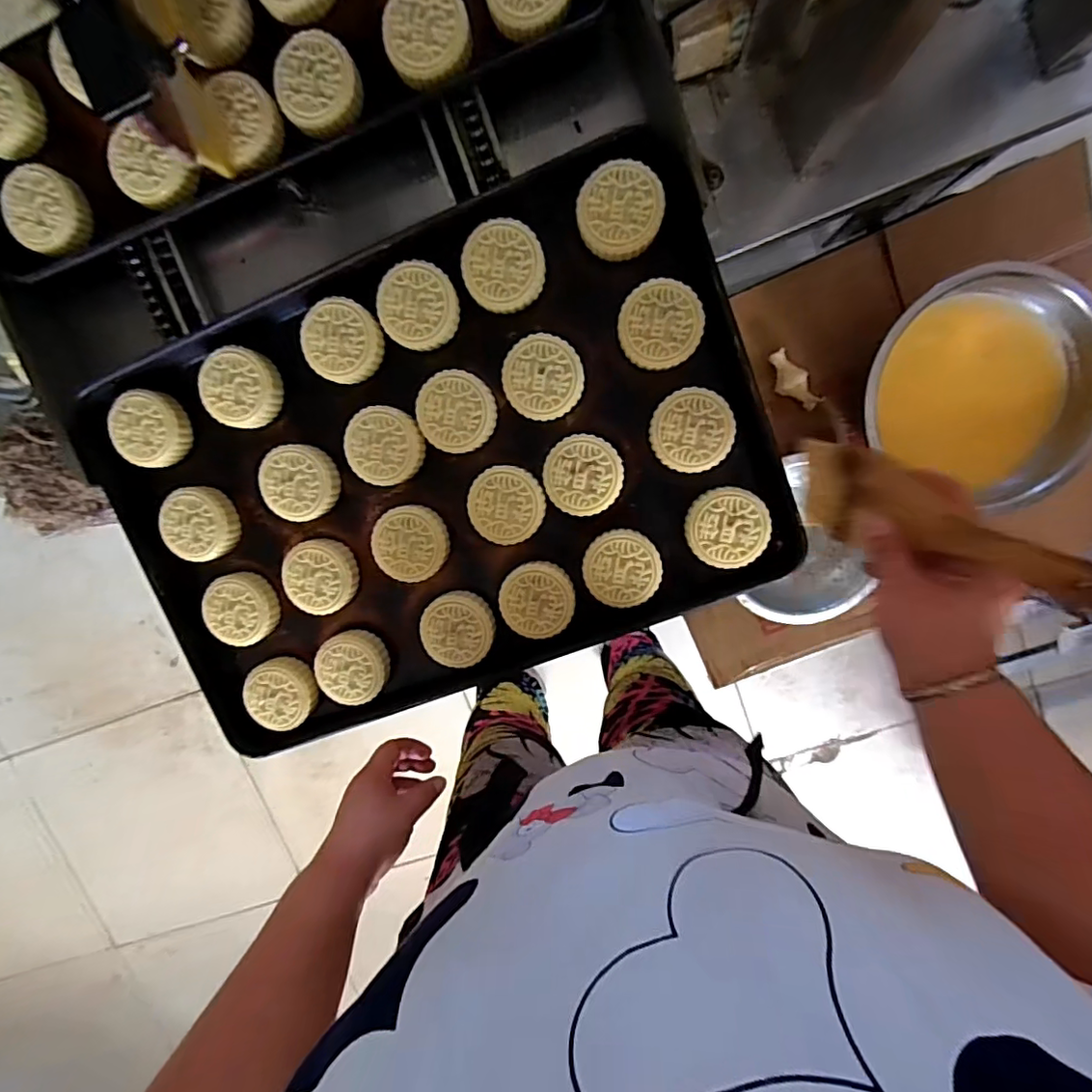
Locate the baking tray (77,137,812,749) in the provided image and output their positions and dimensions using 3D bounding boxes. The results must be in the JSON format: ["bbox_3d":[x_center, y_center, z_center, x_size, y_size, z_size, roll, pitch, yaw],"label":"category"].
[{"bbox_3d":[-0.102,-0.064,0.520,0.588,0.044,0.395,-21,98,7],"label":"baking tray"}]

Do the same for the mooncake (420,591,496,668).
[{"bbox_3d":[-0.085,0.081,0.541,0.069,0.024,0.069,2,100,4],"label":"mooncake"}]

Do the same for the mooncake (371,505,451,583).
[{"bbox_3d":[-0.128,-0.003,0.532,0.072,0.023,0.070,1,98,5],"label":"mooncake"}]

